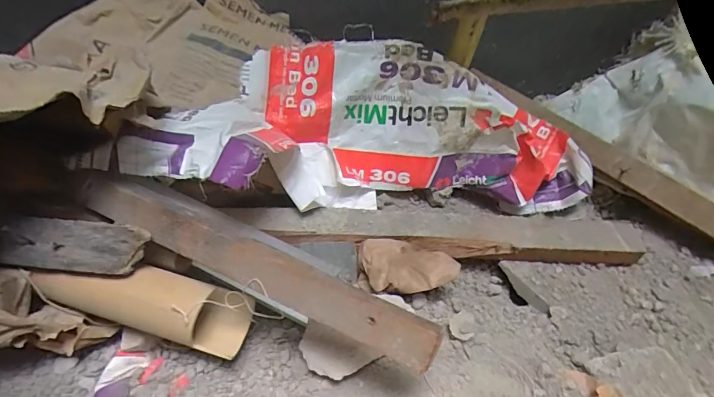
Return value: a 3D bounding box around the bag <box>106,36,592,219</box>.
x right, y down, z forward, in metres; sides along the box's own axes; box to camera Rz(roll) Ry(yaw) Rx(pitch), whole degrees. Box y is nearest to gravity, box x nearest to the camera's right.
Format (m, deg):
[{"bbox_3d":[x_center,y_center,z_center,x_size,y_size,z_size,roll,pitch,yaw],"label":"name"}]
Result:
[{"bbox_3d":[0.021,-0.098,0.647,0.654,0.181,0.283,-9,53,-14],"label":"bag"}]

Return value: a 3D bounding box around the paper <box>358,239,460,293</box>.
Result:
[{"bbox_3d":[0.065,0.091,0.554,0.126,0.049,0.079,4,52,0],"label":"paper"}]

